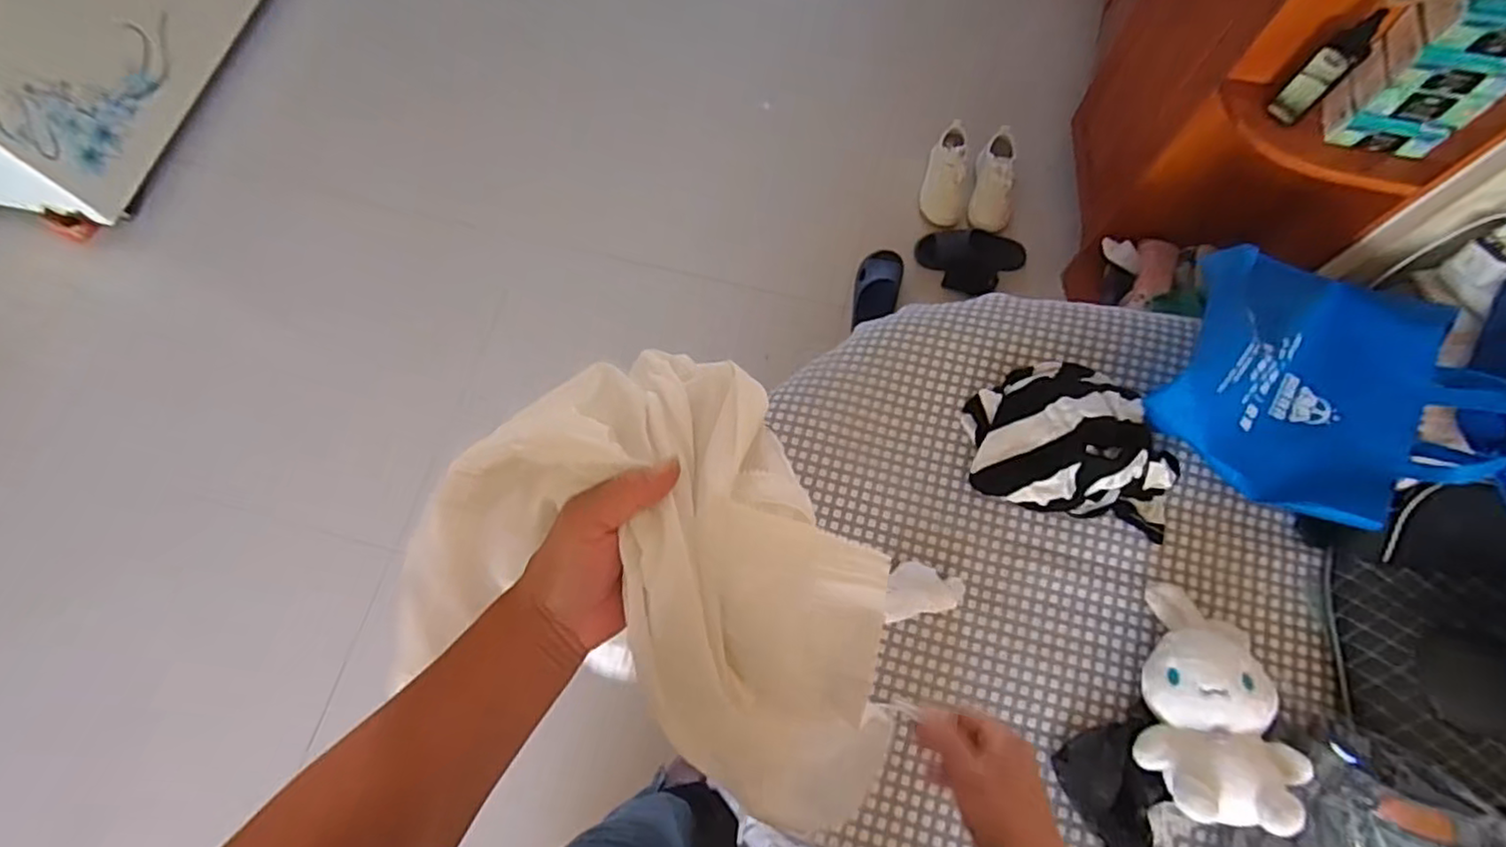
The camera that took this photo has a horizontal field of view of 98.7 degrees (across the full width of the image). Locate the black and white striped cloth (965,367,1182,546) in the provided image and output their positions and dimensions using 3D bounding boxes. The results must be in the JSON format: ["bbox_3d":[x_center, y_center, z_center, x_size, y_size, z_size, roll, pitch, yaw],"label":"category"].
[{"bbox_3d":[0.524,0.016,1.053,0.331,0.094,0.264,12,71,5],"label":"black and white striped cloth"}]

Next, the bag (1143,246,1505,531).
[{"bbox_3d":[0.896,-0.070,1.027,0.448,0.171,0.396,21,71,8],"label":"bag"}]

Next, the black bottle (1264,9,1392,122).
[{"bbox_3d":[0.889,-0.549,1.004,0.065,0.172,0.060,-42,75,-13],"label":"black bottle"}]

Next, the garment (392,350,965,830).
[{"bbox_3d":[-0.038,0.083,0.379,0.272,0.111,0.215,23,72,8],"label":"garment"}]

